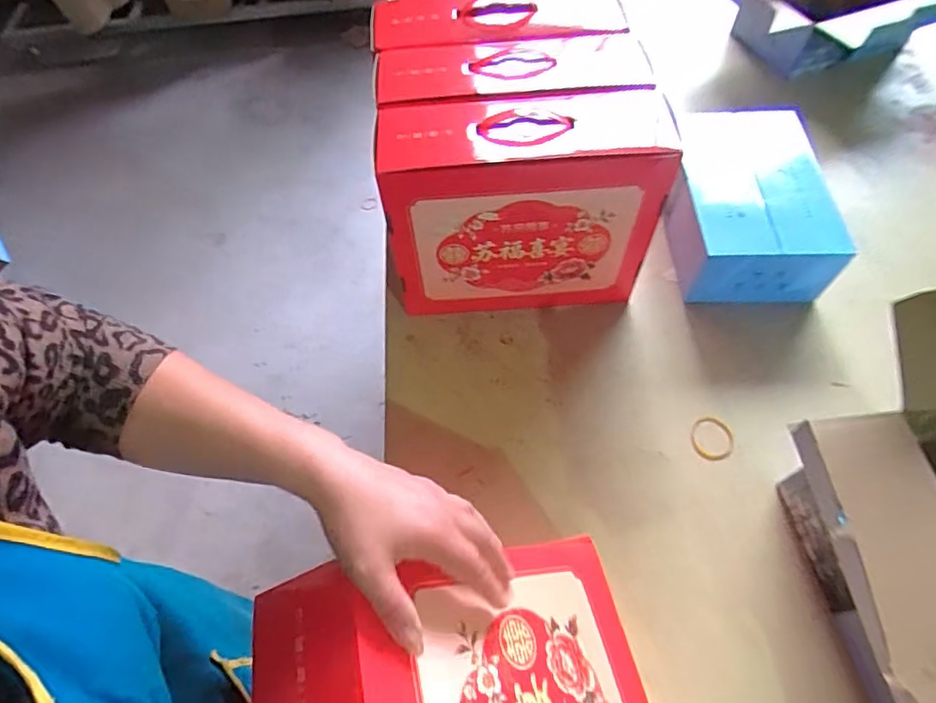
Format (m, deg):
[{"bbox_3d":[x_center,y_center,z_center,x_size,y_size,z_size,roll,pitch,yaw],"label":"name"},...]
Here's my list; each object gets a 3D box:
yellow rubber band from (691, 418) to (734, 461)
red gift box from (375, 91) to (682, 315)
[{"bbox_3d":[0.319,0.114,0.708,0.053,0.004,0.059,15,61,10],"label":"yellow rubber band"},{"bbox_3d":[0.072,-0.181,0.734,0.336,0.285,0.118,-4,60,0],"label":"red gift box"}]

